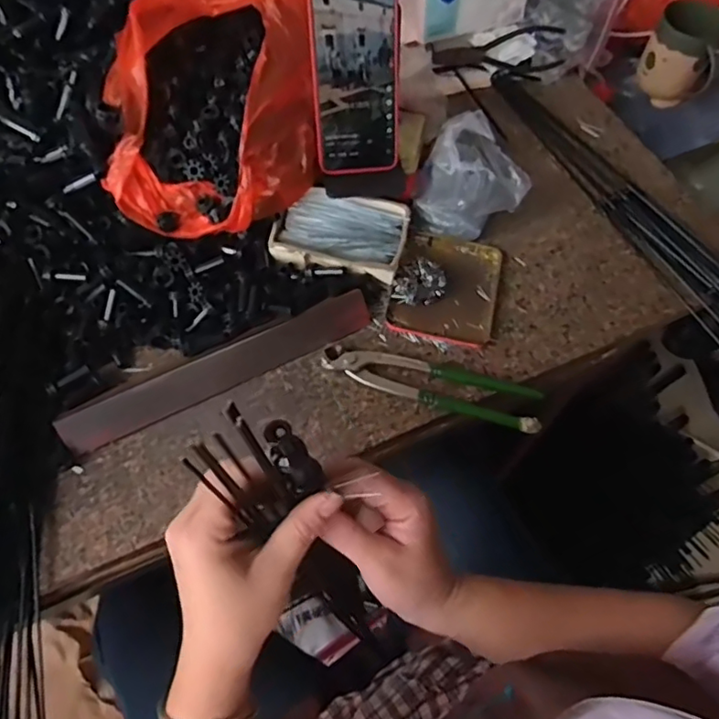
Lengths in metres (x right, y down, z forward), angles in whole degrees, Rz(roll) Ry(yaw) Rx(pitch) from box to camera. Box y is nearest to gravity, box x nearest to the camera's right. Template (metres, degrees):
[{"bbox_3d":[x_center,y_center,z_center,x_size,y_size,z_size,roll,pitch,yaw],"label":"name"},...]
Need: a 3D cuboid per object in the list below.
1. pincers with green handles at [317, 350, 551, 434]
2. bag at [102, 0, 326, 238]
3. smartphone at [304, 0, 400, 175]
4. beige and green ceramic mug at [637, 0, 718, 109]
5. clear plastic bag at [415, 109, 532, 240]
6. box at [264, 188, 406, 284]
[{"bbox_3d":[0.067,0.020,0.524,0.191,0.015,0.047,16,64,6],"label":"pincers with green handles"},{"bbox_3d":[-0.140,-0.261,0.537,0.193,0.137,0.252,-3,63,-4],"label":"bag"},{"bbox_3d":[-0.003,-0.254,0.525,0.080,0.162,0.010,-8,34,-6],"label":"smartphone"},{"bbox_3d":[0.421,-0.400,0.752,0.092,0.110,0.077,28,65,12],"label":"beige and green ceramic mug"},{"bbox_3d":[0.122,-0.189,0.606,0.101,0.065,0.119,19,64,7],"label":"clear plastic bag"},{"bbox_3d":[-0.019,-0.122,0.581,0.125,0.034,0.085,10,63,3],"label":"box"}]

